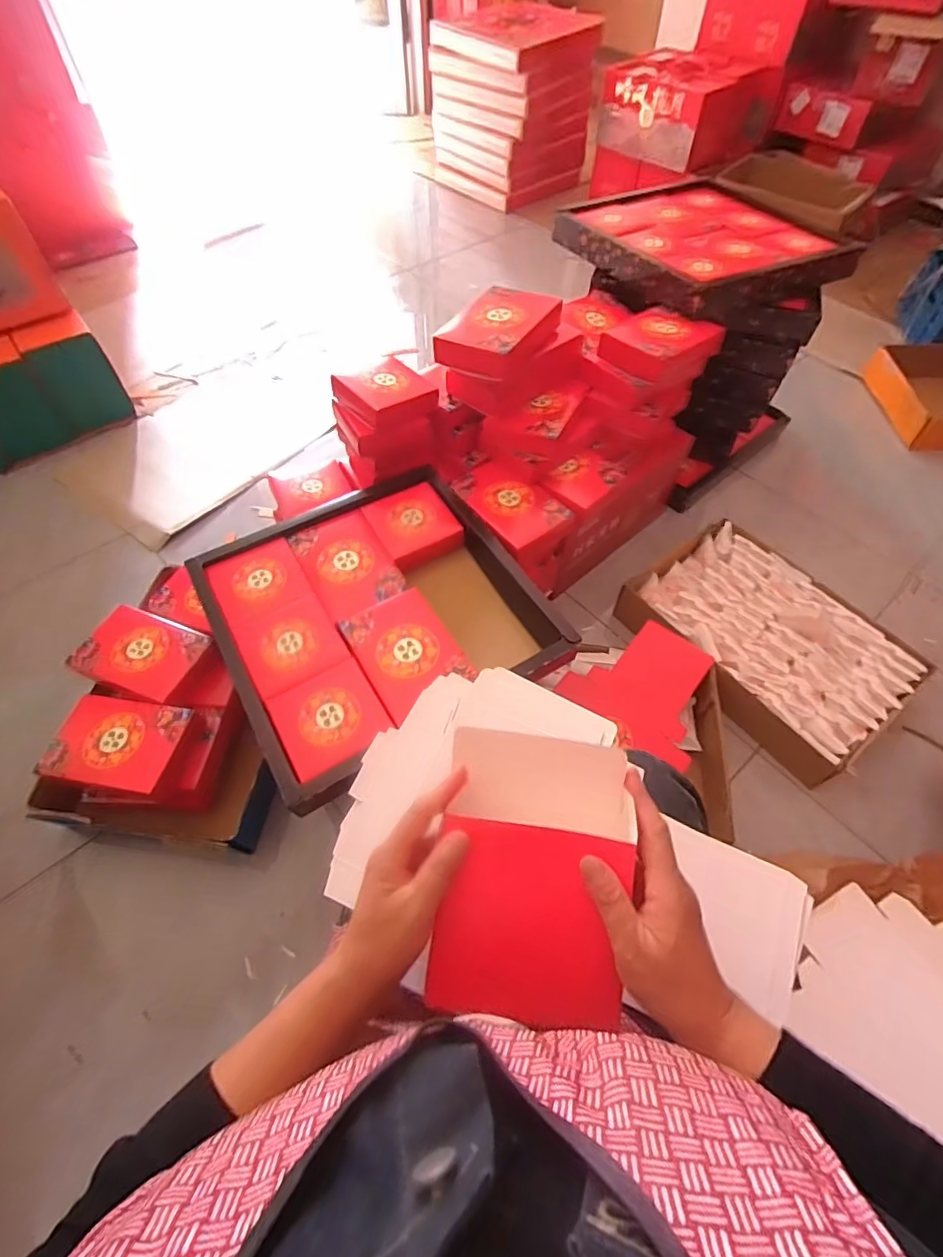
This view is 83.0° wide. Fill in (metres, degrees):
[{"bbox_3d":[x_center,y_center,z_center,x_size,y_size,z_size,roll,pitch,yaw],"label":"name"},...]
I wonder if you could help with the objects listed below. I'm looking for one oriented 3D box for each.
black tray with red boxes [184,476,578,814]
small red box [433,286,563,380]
[{"bbox_3d":[-0.150,-0.037,0.802,0.430,0.063,0.469,-26,61,-17],"label":"black tray with red boxes"},{"bbox_3d":[0.045,-0.473,0.845,0.130,0.052,0.194,26,60,15],"label":"small red box"}]

